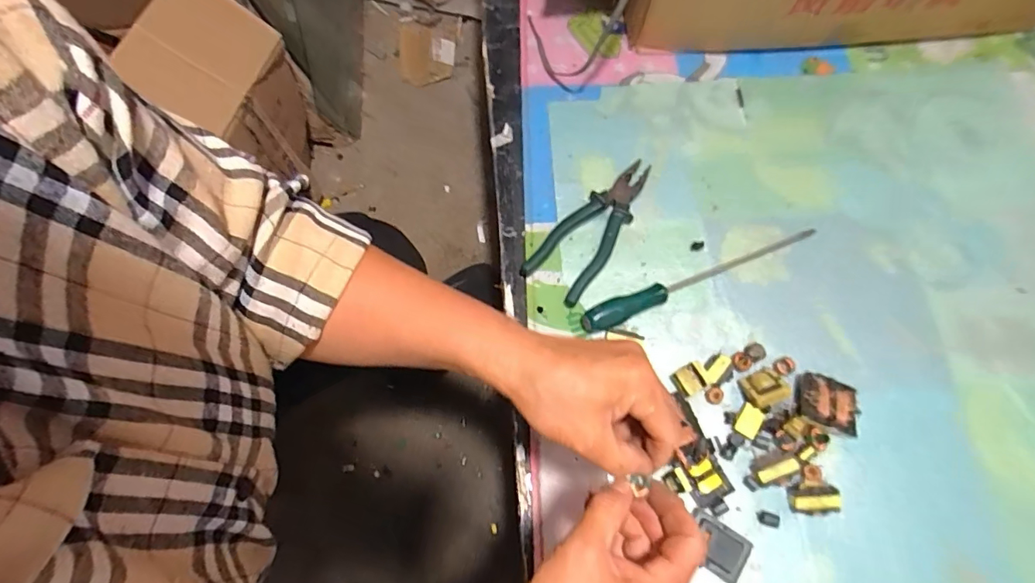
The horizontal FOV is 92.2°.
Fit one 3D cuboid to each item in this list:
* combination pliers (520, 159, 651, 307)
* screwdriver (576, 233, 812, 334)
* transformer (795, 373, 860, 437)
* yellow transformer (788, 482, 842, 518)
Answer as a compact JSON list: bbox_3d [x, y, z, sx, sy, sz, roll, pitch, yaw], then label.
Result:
[{"bbox_3d":[0.095,-0.072,0.572,0.071,0.023,0.188,41,75,16],"label":"combination pliers"},{"bbox_3d":[0.203,-0.021,0.552,0.290,0.021,0.027,-24,69,-7],"label":"screwdriver"},{"bbox_3d":[0.307,0.111,0.495,0.058,0.021,0.051,13,69,7],"label":"transformer"},{"bbox_3d":[0.278,0.195,0.466,0.043,0.017,0.028,-1,68,2],"label":"yellow transformer"}]

